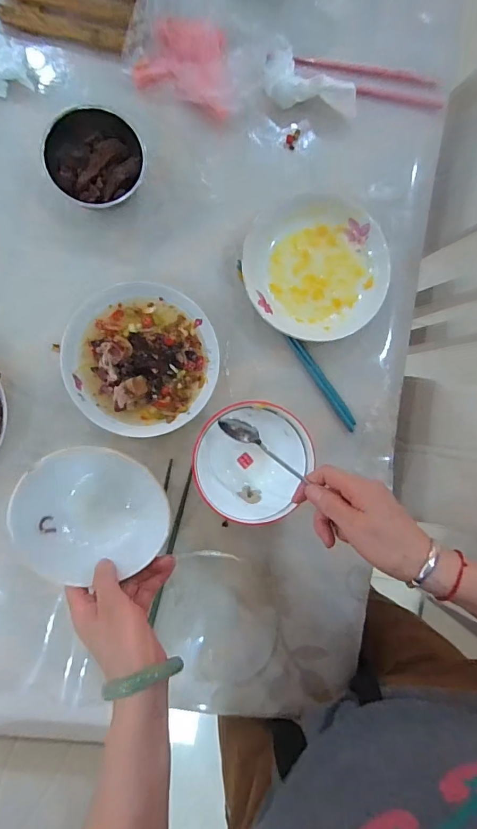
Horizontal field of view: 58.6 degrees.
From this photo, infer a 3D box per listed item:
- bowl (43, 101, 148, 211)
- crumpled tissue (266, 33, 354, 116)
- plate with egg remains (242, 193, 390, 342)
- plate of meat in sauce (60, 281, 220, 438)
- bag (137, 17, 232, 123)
[{"bbox_3d":[-0.155,-0.275,0.467,0.099,0.051,0.097,0,93,-5],"label":"bowl"},{"bbox_3d":[0.082,-0.382,0.499,0.120,0.031,0.050,31,90,-6],"label":"crumpled tissue"},{"bbox_3d":[0.090,-0.177,0.504,0.164,0.030,0.173,0,93,-5],"label":"plate with egg remains"},{"bbox_3d":[-0.107,-0.063,0.477,0.160,0.039,0.170,0,93,-5],"label":"plate of meat in sauce"},{"bbox_3d":[-0.055,-0.388,0.473,0.114,0.052,0.063,21,88,-5],"label":"bag"}]

